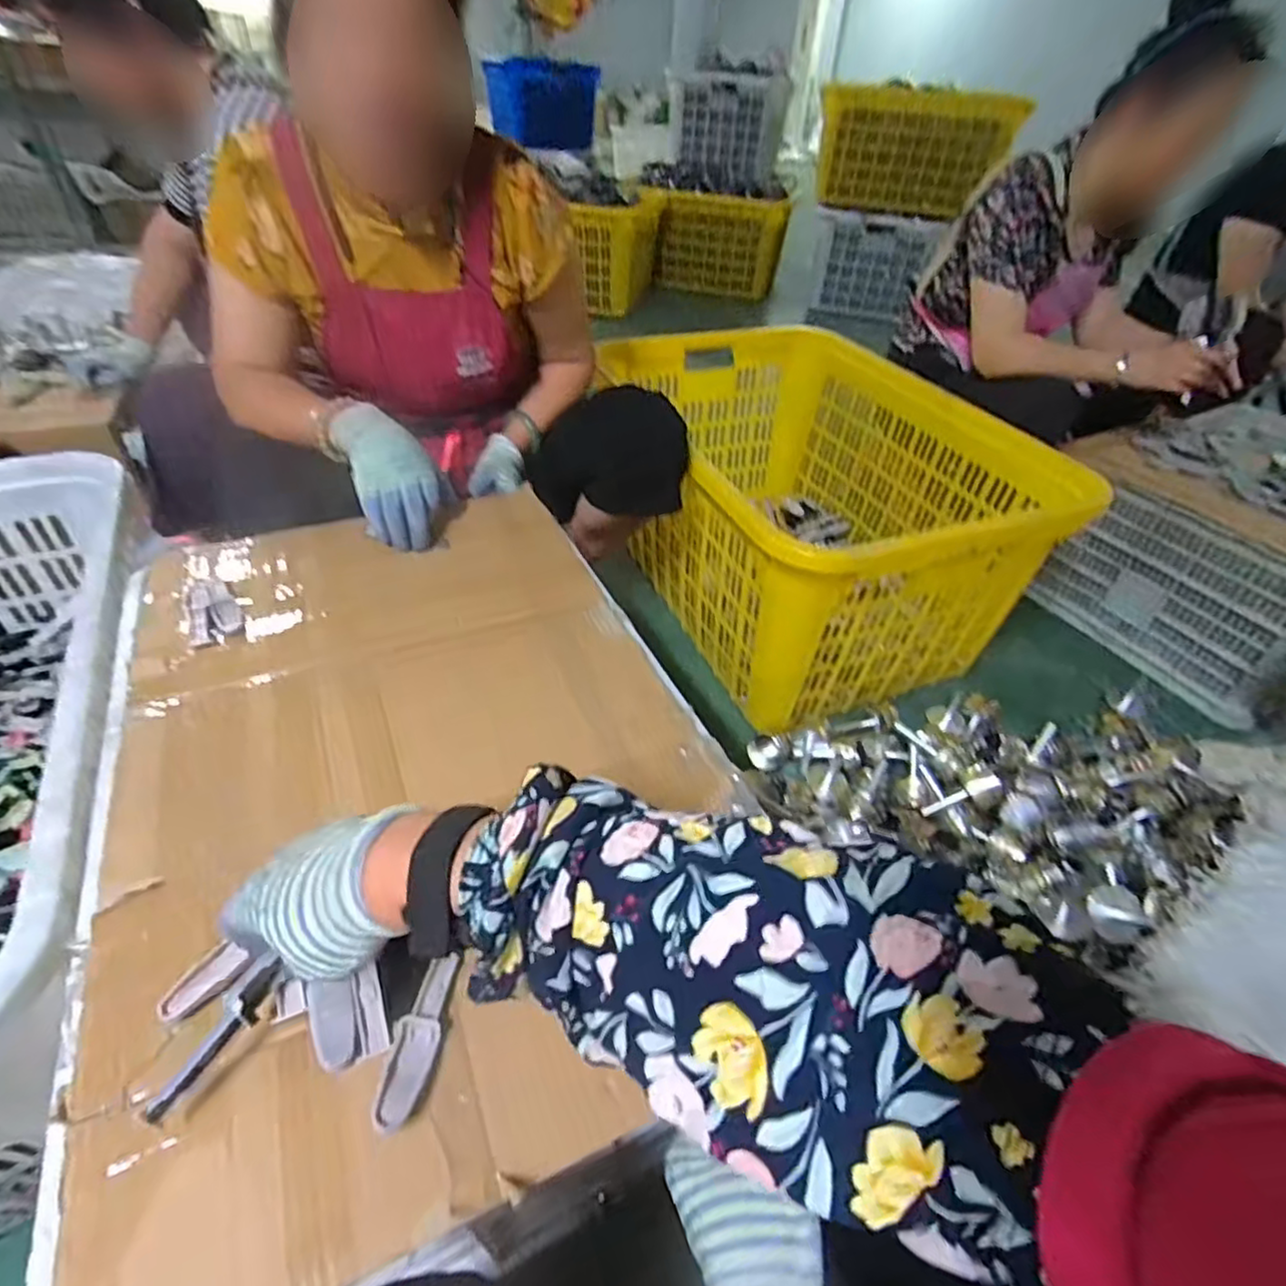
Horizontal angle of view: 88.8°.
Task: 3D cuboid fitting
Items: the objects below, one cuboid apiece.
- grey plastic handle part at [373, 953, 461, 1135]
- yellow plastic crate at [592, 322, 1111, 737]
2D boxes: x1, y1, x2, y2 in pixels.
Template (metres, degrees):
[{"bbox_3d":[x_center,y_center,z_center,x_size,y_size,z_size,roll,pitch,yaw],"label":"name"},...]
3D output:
[{"bbox_3d":[-0.124,0.219,0.365,0.023,0.017,0.087,4,41,0],"label":"grey plastic handle part"},{"bbox_3d":[0.291,-0.278,1.265,0.581,0.364,0.843,-11,43,-17],"label":"yellow plastic crate"}]

